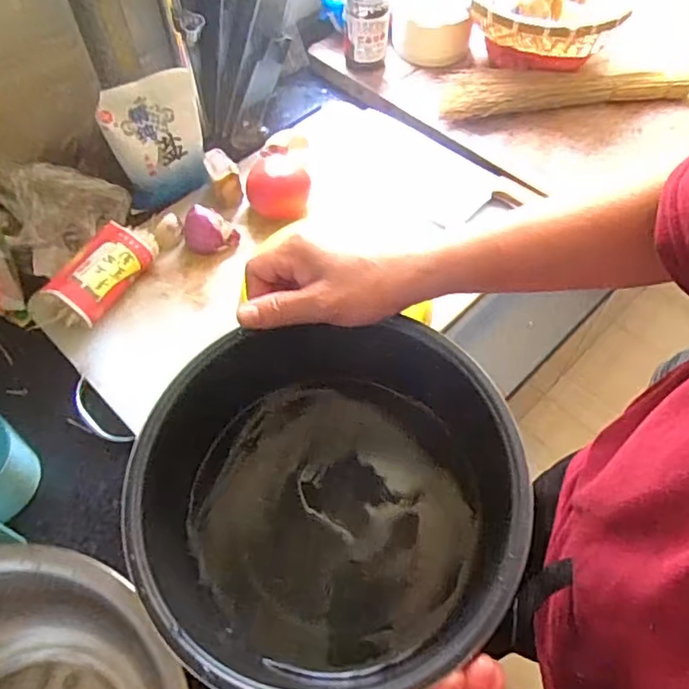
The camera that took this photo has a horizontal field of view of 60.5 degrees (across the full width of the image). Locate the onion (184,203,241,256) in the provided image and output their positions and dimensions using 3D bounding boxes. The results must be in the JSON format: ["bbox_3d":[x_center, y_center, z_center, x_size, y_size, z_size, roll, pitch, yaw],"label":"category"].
[{"bbox_3d":[-0.152,-0.130,0.665,0.061,0.043,0.042,-9,59,-5],"label":"onion"}]

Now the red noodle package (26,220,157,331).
[{"bbox_3d":[-0.263,-0.073,0.631,0.066,0.044,0.148,26,62,15],"label":"red noodle package"}]

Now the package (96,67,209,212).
[{"bbox_3d":[-0.214,-0.234,0.686,0.106,0.142,0.027,-25,40,-14],"label":"package"}]

